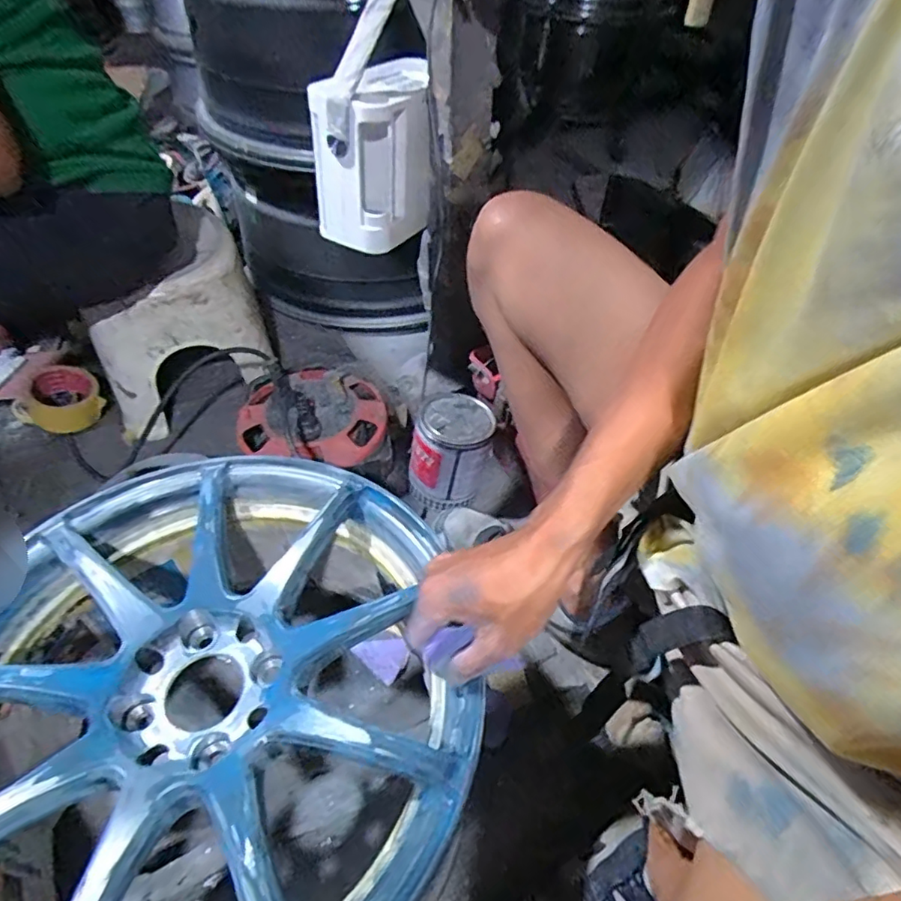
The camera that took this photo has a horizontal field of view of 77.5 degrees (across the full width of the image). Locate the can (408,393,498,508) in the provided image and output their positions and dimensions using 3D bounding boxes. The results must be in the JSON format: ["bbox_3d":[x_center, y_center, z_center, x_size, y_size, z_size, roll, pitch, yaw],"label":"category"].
[{"bbox_3d":[0.001,-0.002,0.759,0.102,0.110,0.108,10,48,6],"label":"can"}]

